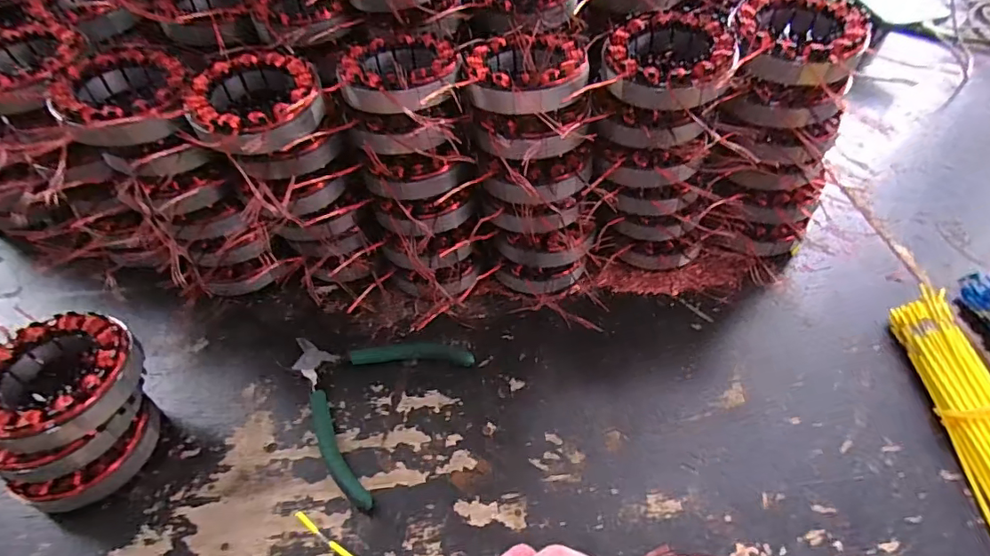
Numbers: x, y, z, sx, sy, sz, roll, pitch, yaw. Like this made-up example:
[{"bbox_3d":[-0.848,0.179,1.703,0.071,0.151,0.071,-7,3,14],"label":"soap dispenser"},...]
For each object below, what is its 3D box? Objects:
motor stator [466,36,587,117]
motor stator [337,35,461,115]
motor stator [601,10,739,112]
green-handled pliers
[{"bbox_3d":[0.022,-0.145,0.363,0.084,0.029,0.084,11,51,11],"label":"motor stator"},{"bbox_3d":[-0.067,-0.147,0.365,0.088,0.026,0.079,28,56,23],"label":"motor stator"},{"bbox_3d":[0.118,-0.147,0.356,0.084,0.031,0.095,11,51,11],"label":"motor stator"},{"bbox_3d":[-0.104,0.080,0.393,0.131,0.016,0.134,24,55,21],"label":"green-handled pliers"}]

